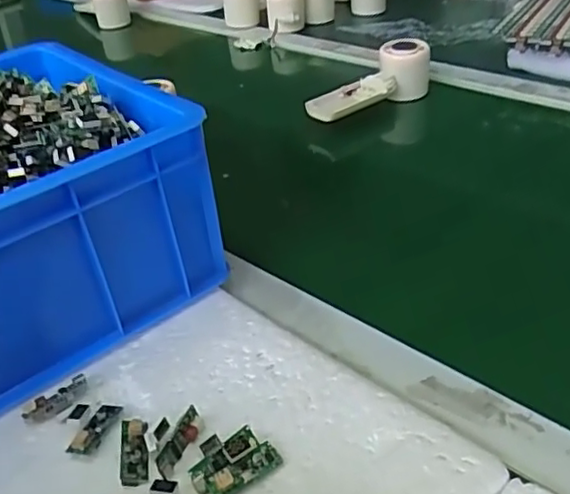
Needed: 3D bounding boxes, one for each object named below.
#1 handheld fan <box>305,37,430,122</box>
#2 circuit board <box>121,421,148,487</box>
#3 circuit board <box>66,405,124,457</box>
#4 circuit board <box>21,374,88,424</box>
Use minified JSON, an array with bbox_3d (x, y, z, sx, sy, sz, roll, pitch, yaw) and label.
[{"bbox_3d":[0.093,-0.184,0.697,0.161,0.058,0.047,-29,40,-26],"label":"handheld fan"},{"bbox_3d":[-0.079,0.108,0.331,0.014,0.006,0.038,-9,35,-6],"label":"circuit board"},{"bbox_3d":[-0.104,0.099,0.346,0.013,0.008,0.036,9,37,18],"label":"circuit board"},{"bbox_3d":[-0.132,0.090,0.365,0.039,0.006,0.017,-30,42,-31],"label":"circuit board"}]

